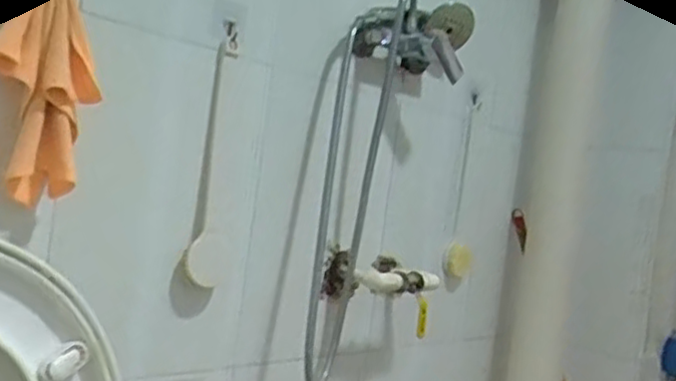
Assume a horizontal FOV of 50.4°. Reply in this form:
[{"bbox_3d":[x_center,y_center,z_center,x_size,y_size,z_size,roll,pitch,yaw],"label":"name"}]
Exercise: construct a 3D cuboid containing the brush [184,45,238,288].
[{"bbox_3d":[-0.160,-0.030,0.981,0.054,0.313,0.052,8,1,-3],"label":"brush"}]

